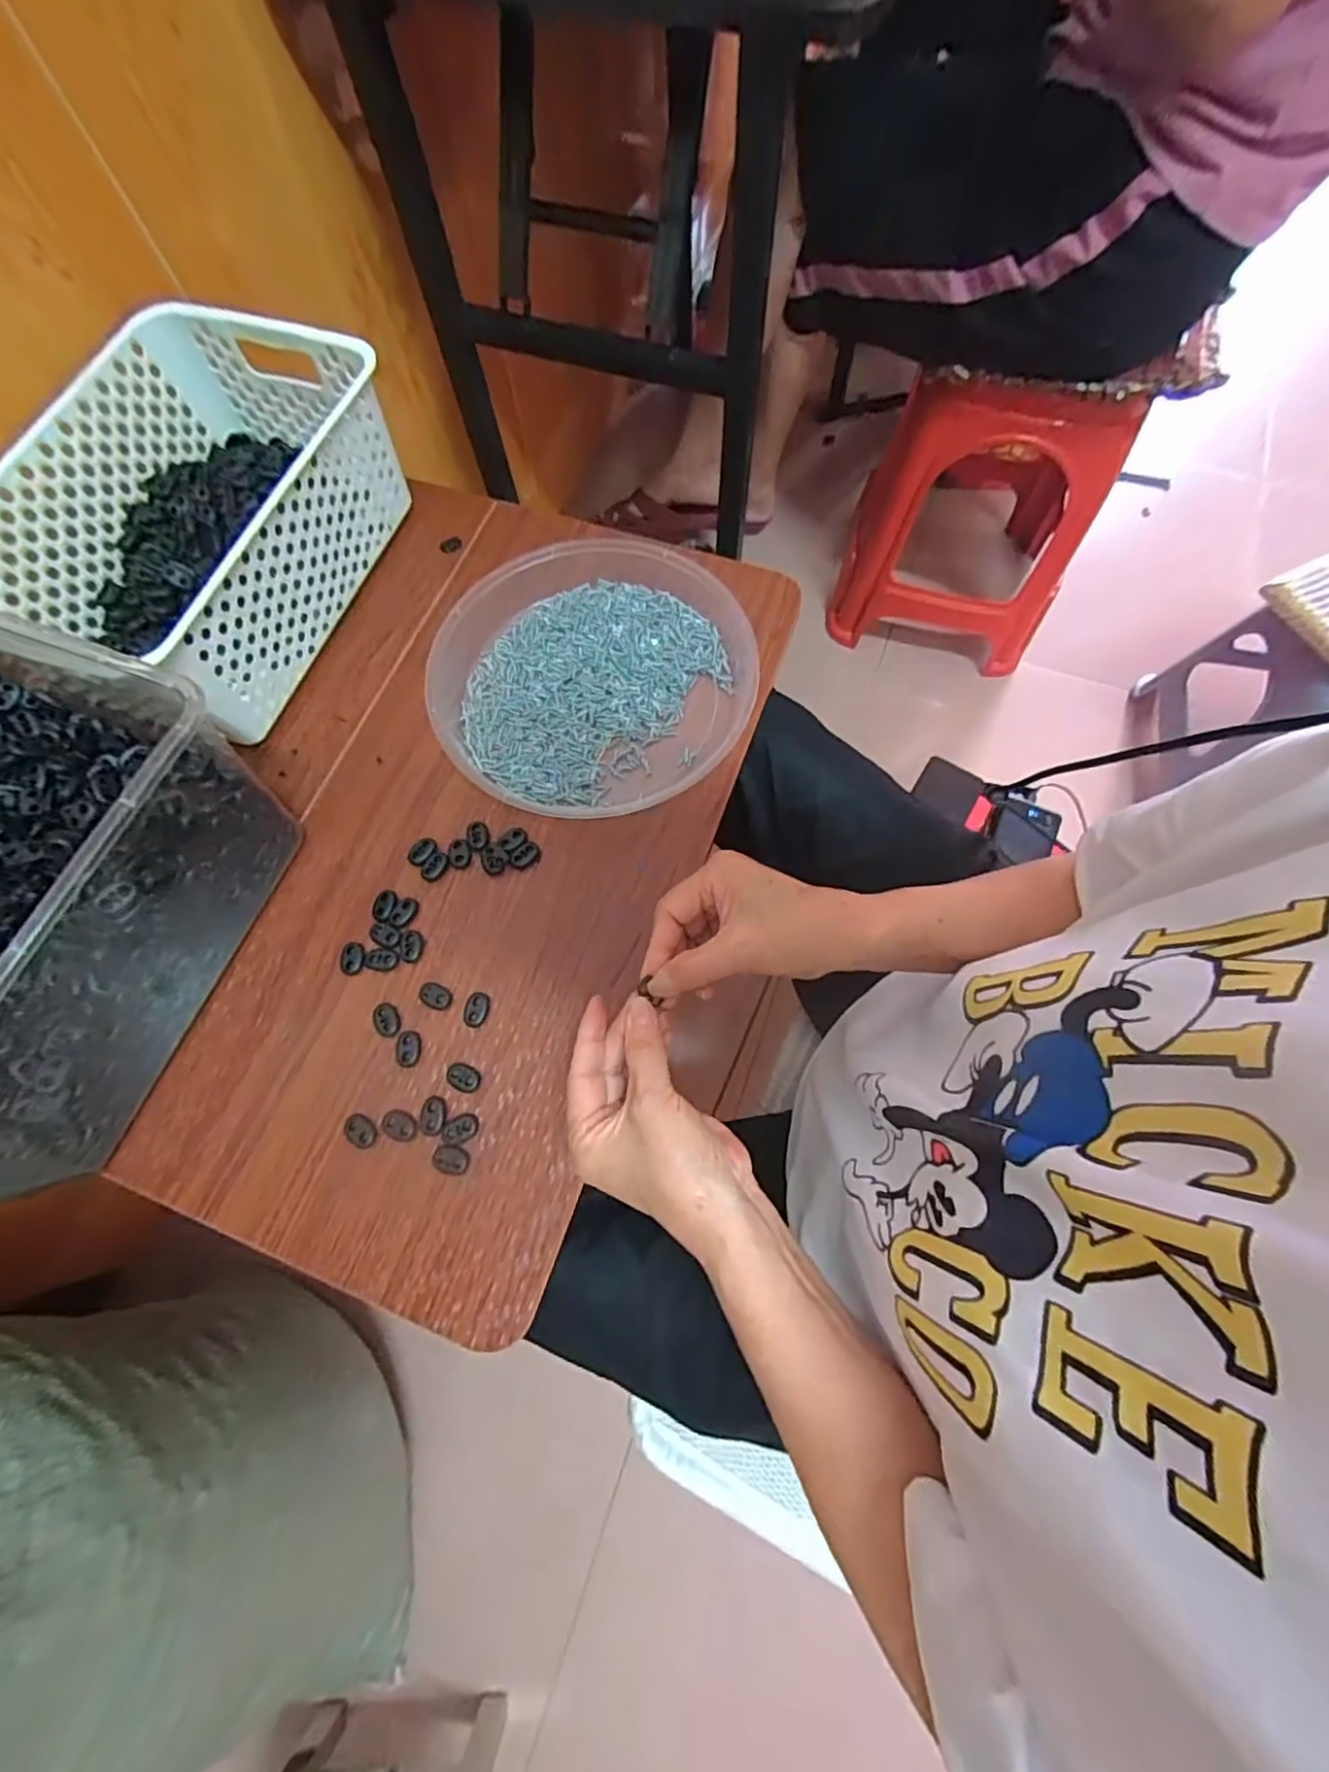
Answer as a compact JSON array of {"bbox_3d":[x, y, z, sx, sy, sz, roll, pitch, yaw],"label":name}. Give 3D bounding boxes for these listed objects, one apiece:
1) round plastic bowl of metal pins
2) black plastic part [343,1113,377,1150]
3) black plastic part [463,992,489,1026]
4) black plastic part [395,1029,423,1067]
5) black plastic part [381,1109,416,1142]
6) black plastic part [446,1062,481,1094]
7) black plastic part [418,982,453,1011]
[{"bbox_3d":[-0.056,-0.156,0.468,0.235,0.035,0.211,-40,75,-12],"label":"round plastic bowl of metal pins"},{"bbox_3d":[-0.184,0.148,0.379,0.023,0.006,0.015,38,75,13],"label":"black plastic part"},{"bbox_3d":[-0.121,0.080,0.406,0.014,0.007,0.022,5,71,3],"label":"black plastic part"},{"bbox_3d":[-0.162,0.103,0.397,0.016,0.006,0.022,5,71,3],"label":"black plastic part"},{"bbox_3d":[-0.161,0.144,0.379,0.021,0.004,0.016,31,74,11],"label":"black plastic part"},{"bbox_3d":[-0.124,0.119,0.389,0.023,0.006,0.015,20,72,8],"label":"black plastic part"},{"bbox_3d":[-0.149,0.071,0.408,0.021,0.008,0.015,24,73,9],"label":"black plastic part"}]

